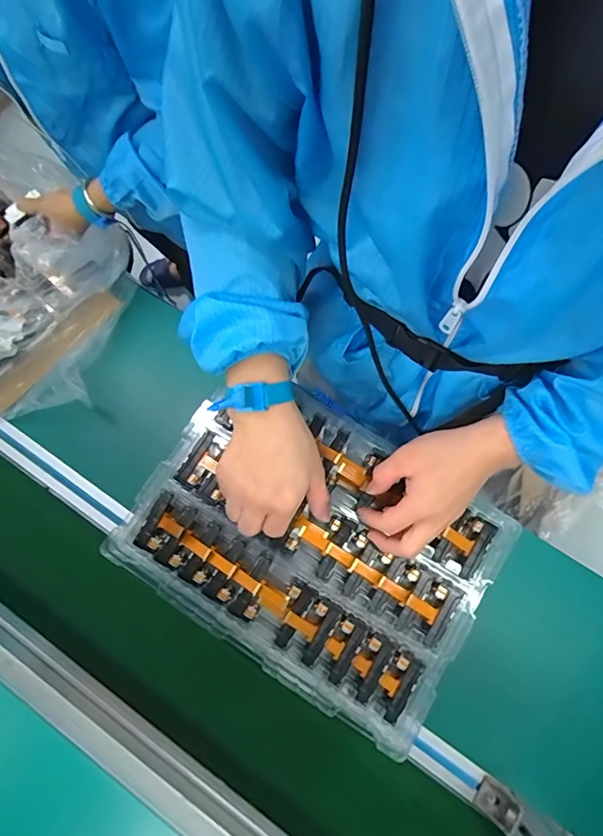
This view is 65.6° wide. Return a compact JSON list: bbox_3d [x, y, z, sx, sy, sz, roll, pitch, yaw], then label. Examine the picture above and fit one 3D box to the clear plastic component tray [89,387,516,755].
[{"bbox_3d":[0.011,0.138,0.537,0.385,0.038,0.284,32,78,8],"label":"clear plastic component tray"}]

